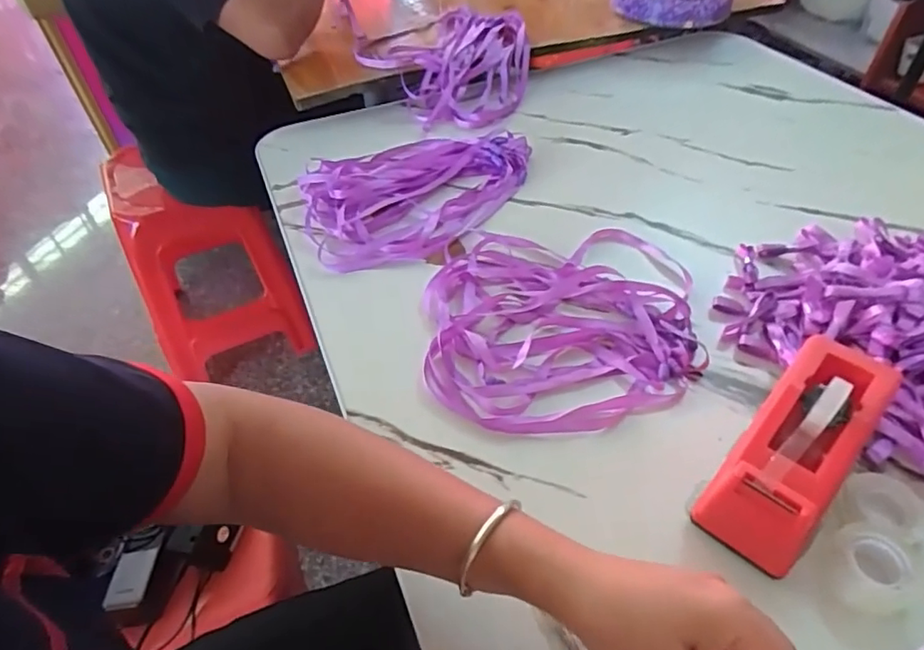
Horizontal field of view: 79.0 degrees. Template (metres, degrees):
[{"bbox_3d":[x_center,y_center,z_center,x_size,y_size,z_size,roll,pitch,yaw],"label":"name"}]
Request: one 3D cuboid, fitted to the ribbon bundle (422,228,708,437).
[{"bbox_3d":[0.088,-0.007,0.495,0.227,0.020,0.229,2,47,3],"label":"ribbon bundle"}]

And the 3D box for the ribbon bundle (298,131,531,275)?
[{"bbox_3d":[-0.046,-0.158,0.638,0.272,0.031,0.198,-24,51,-21],"label":"ribbon bundle"}]

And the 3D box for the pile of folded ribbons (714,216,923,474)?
[{"bbox_3d":[0.378,-0.005,0.455,0.288,0.058,0.265,-1,47,1],"label":"pile of folded ribbons"}]

